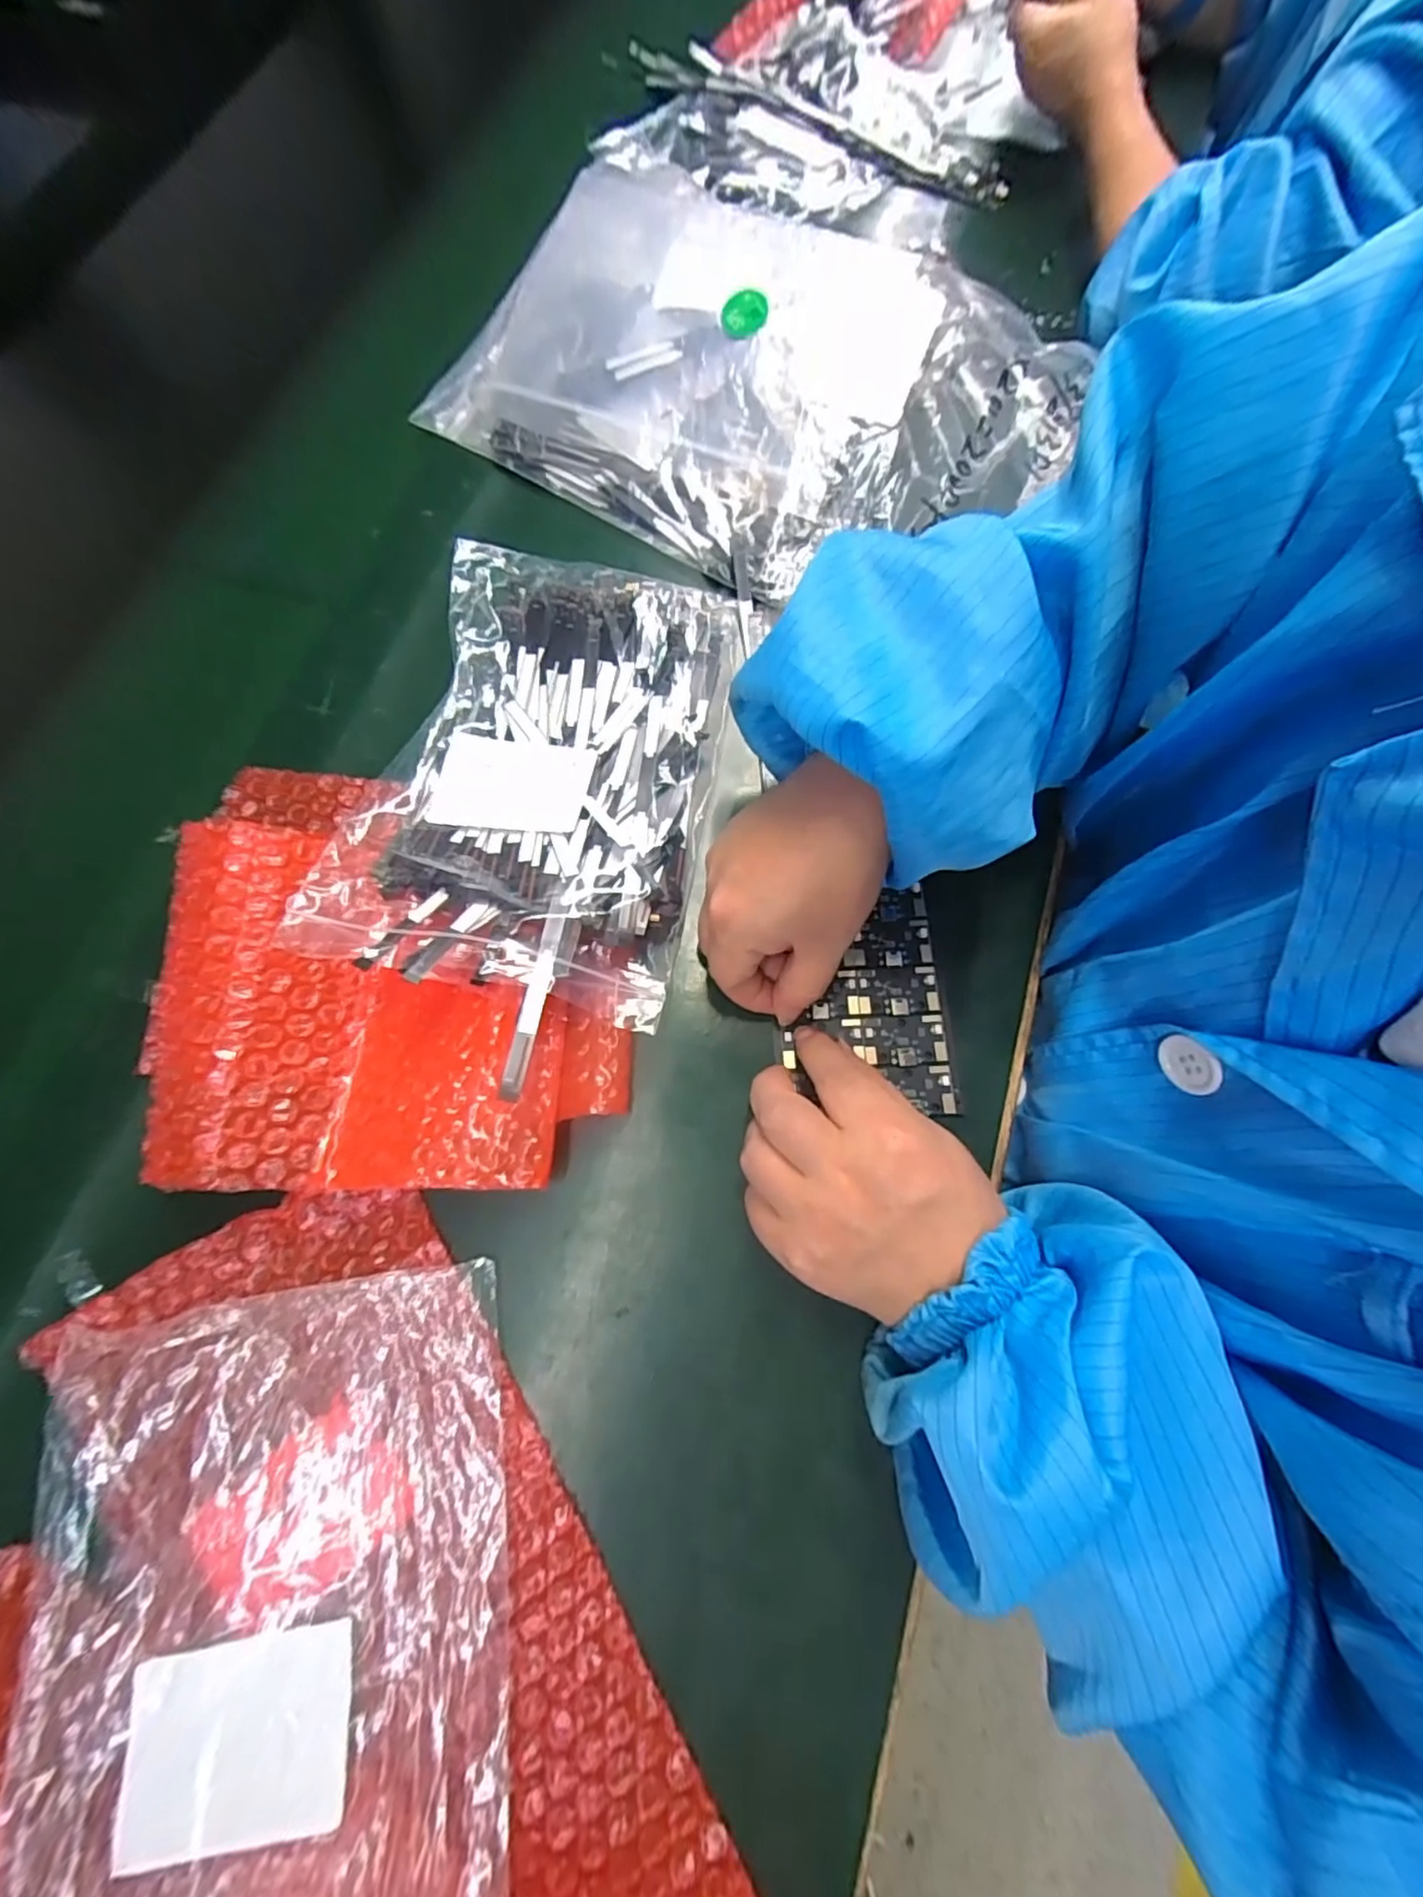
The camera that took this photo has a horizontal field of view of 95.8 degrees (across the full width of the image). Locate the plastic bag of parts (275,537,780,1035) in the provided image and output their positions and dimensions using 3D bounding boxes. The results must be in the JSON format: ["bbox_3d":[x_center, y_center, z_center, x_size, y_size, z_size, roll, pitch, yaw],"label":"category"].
[{"bbox_3d":[-0.073,-0.092,0.291,0.152,0.034,0.227,13,74,2],"label":"plastic bag of parts"}]

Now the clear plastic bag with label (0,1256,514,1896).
[{"bbox_3d":[-0.144,0.243,0.206,0.153,0.026,0.234,-8,74,-5],"label":"clear plastic bag with label"}]

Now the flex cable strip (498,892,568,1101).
[{"bbox_3d":[-0.065,0.016,0.239,0.007,0.008,0.088,5,53,-1],"label":"flex cable strip"}]

